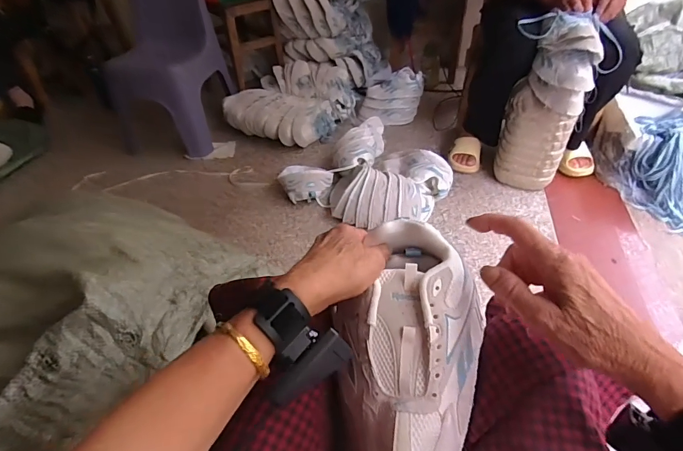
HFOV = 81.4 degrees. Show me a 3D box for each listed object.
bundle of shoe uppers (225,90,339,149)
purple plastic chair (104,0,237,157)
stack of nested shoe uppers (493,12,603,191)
[{"bbox_3d":[-0.258,-0.431,1.550,0.448,0.121,0.220,16,46,21],"label":"bundle of shoe uppers"},{"bbox_3d":[-0.665,-0.610,1.456,0.343,0.560,0.359,5,43,11],"label":"purple plastic chair"},{"bbox_3d":[0.558,-0.307,1.115,0.180,0.484,0.169,14,46,19],"label":"stack of nested shoe uppers"}]

